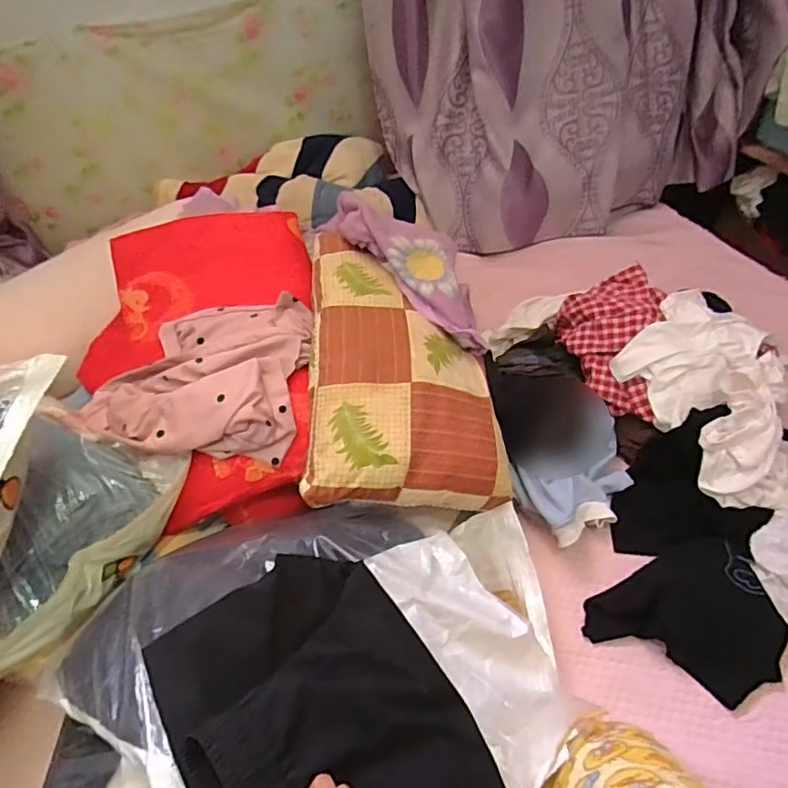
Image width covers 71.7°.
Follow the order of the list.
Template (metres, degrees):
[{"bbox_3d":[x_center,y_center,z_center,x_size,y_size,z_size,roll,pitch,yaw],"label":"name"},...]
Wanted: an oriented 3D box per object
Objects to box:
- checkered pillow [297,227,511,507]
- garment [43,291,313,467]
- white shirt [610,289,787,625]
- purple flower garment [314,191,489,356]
[{"bbox_3d":[0.012,-0.068,0.959,0.309,0.145,0.546,-5,49,2],"label":"checkered pillow"},{"bbox_3d":[-0.367,-0.039,0.967,0.431,0.099,0.311,1,49,7],"label":"garment"},{"bbox_3d":[0.599,0.066,0.937,0.277,0.085,0.600,-13,67,-5],"label":"white shirt"},{"bbox_3d":[0.023,-0.249,1.034,0.119,0.108,0.435,-36,74,-23],"label":"purple flower garment"}]

